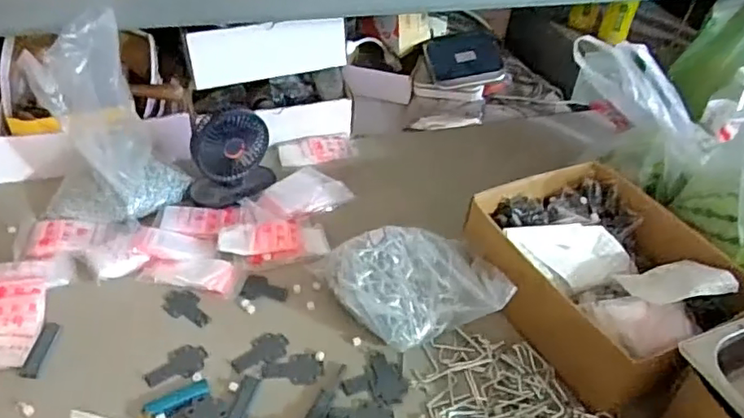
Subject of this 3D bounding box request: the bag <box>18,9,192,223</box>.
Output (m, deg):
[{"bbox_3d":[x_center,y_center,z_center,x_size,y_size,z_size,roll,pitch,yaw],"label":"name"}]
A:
[{"bbox_3d":[-0.382,-0.118,0.871,0.190,0.274,0.125,-26,50,-31],"label":"bag"}]

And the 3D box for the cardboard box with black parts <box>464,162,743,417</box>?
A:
[{"bbox_3d":[0.315,0.093,0.833,0.254,0.116,0.345,-18,46,-25],"label":"cardboard box with black parts"}]

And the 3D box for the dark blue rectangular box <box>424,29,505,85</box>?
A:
[{"bbox_3d":[0.196,-0.324,1.291,0.149,0.023,0.128,-12,73,8],"label":"dark blue rectangular box"}]

